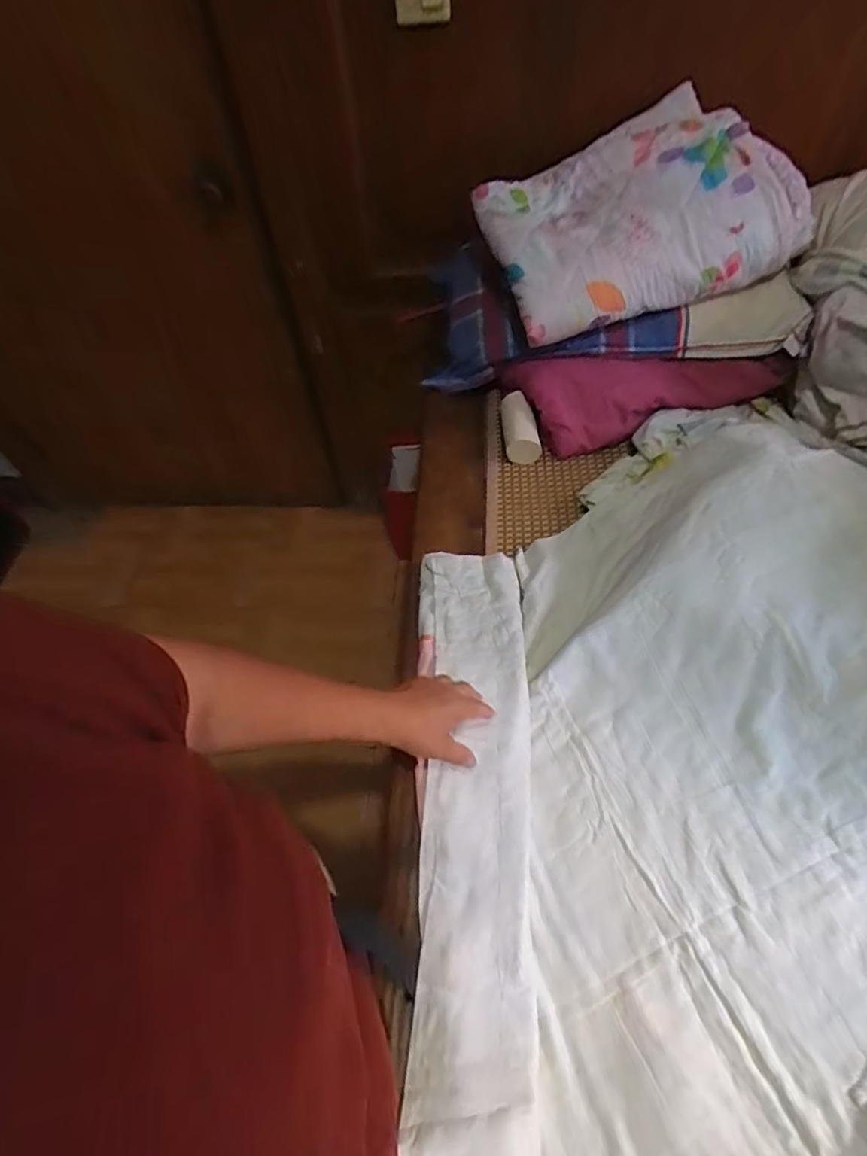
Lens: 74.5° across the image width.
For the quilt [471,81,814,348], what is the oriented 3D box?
[{"bbox_3d":[0.329,-0.594,0.948,0.459,0.188,0.285,-11,52,-3],"label":"quilt"}]

